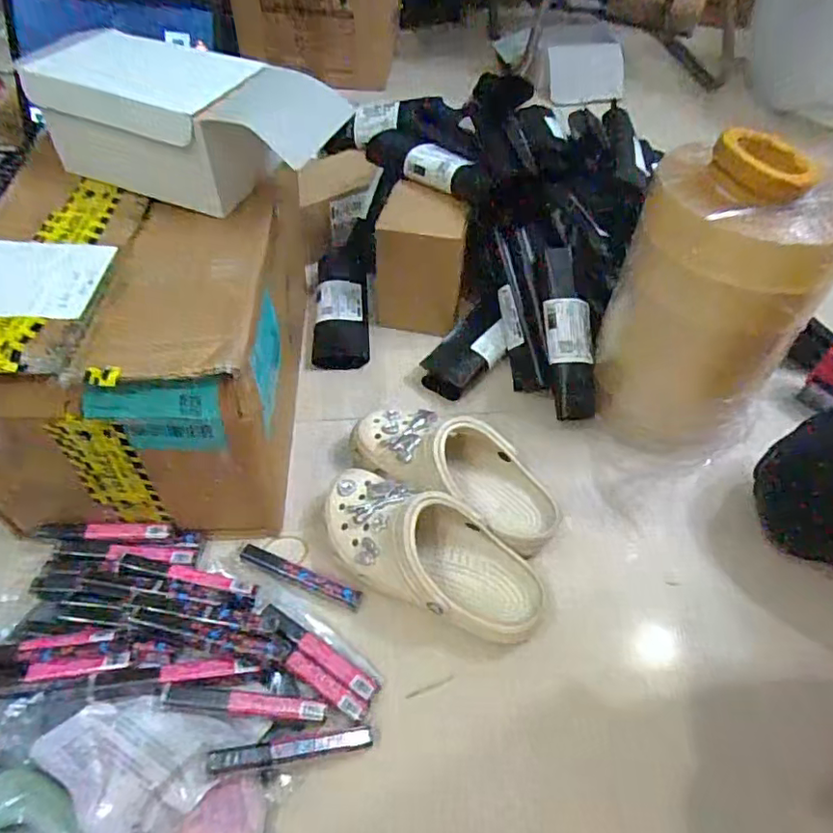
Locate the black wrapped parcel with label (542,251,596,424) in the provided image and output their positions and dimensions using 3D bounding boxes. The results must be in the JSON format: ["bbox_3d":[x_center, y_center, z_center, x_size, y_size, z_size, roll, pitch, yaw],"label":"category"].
[{"bbox_3d":[0.178,-0.099,0.687,0.053,0.039,0.204,-6,87,-9],"label":"black wrapped parcel with label"}]

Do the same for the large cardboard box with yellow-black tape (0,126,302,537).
[{"bbox_3d":[-0.259,-0.045,0.563,0.257,0.234,0.252,2,49,-3],"label":"large cardboard box with yellow-black tape"}]

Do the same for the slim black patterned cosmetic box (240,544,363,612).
[{"bbox_3d":[-0.109,0.149,0.548,0.121,0.020,0.015,19,51,11],"label":"slim black patterned cosmetic box"}]

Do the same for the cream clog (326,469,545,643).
[{"bbox_3d":[0.012,0.125,0.540,0.222,0.078,0.101,26,53,17],"label":"cream clog"}]

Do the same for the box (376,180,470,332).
[{"bbox_3d":[0.007,-0.204,0.750,0.110,0.144,0.112,7,49,2],"label":"box"}]

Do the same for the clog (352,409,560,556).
[{"bbox_3d":[0.043,0.051,0.603,0.224,0.082,0.102,26,52,17],"label":"clog"}]

